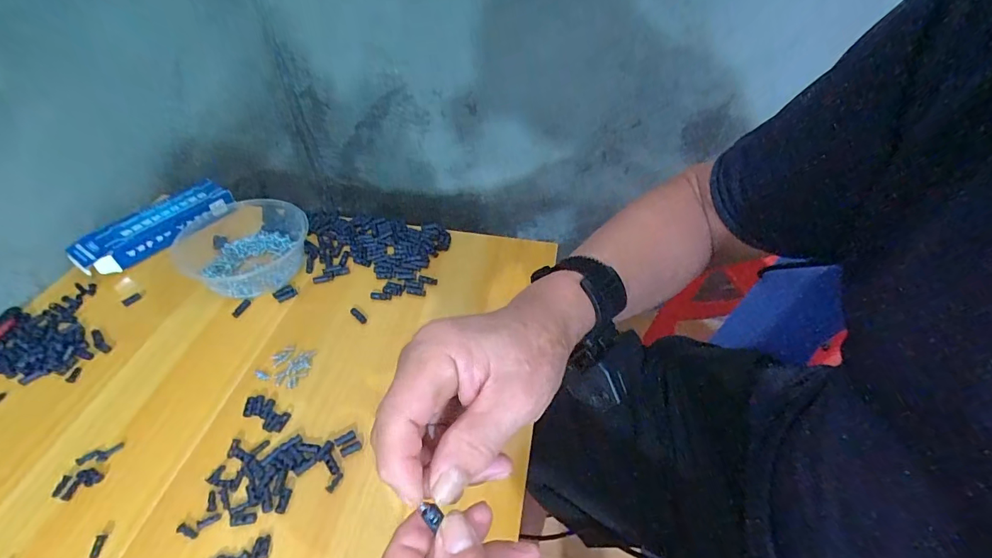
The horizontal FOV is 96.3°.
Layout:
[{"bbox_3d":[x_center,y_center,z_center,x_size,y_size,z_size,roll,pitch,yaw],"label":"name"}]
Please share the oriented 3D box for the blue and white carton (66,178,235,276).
[{"bbox_3d":[-0.443,-0.070,0.582,0.062,0.034,0.187,35,55,27],"label":"blue and white carton"}]

